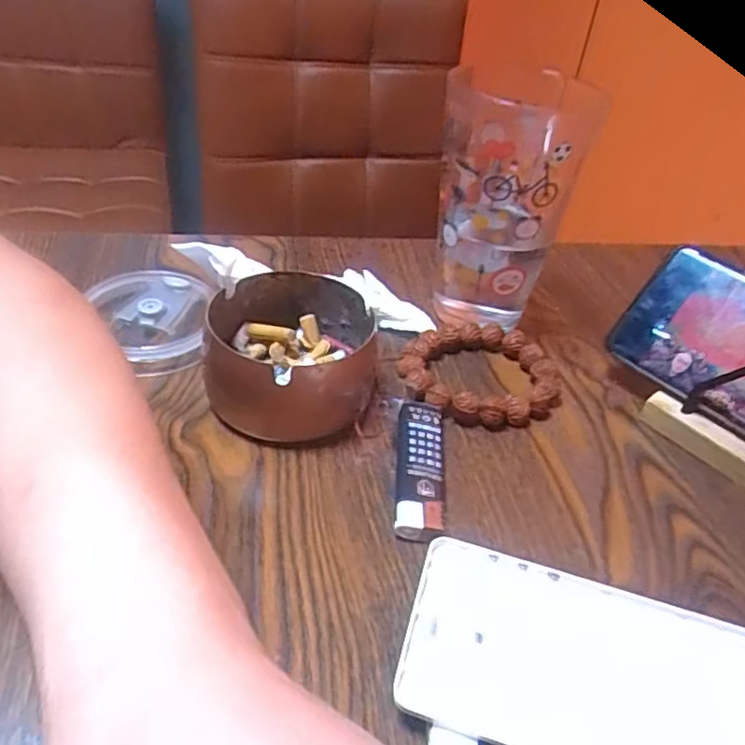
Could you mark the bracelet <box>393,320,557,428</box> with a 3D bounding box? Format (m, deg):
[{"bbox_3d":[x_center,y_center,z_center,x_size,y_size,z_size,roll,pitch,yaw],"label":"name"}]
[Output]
[{"bbox_3d":[0.061,0.000,0.366,0.090,0.016,0.075,6,39,-2],"label":"bracelet"}]

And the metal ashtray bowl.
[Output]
[{"bbox_3d":[-0.041,-0.009,0.335,0.086,0.047,0.082,4,39,-4],"label":"metal ashtray bowl"}]

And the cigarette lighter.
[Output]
[{"bbox_3d":[0.023,0.045,0.307,0.022,0.012,0.081,7,39,-1],"label":"cigarette lighter"}]

